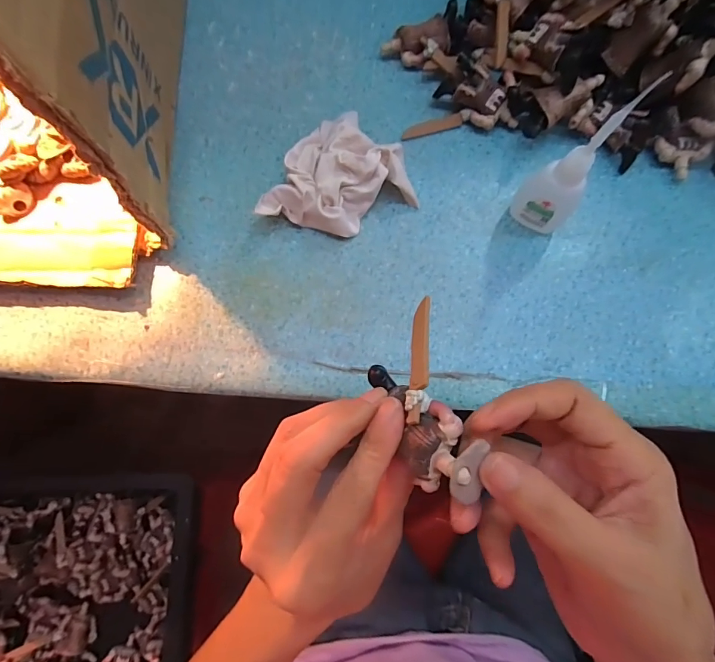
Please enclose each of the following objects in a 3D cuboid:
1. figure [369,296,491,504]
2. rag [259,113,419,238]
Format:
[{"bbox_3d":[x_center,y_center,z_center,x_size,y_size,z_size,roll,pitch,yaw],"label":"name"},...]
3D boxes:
[{"bbox_3d":[0.026,0.028,0.173,0.032,0.021,0.080,-10,59,-4],"label":"figure"},{"bbox_3d":[-0.007,-0.096,0.271,0.077,0.030,0.087,32,78,6],"label":"rag"}]

